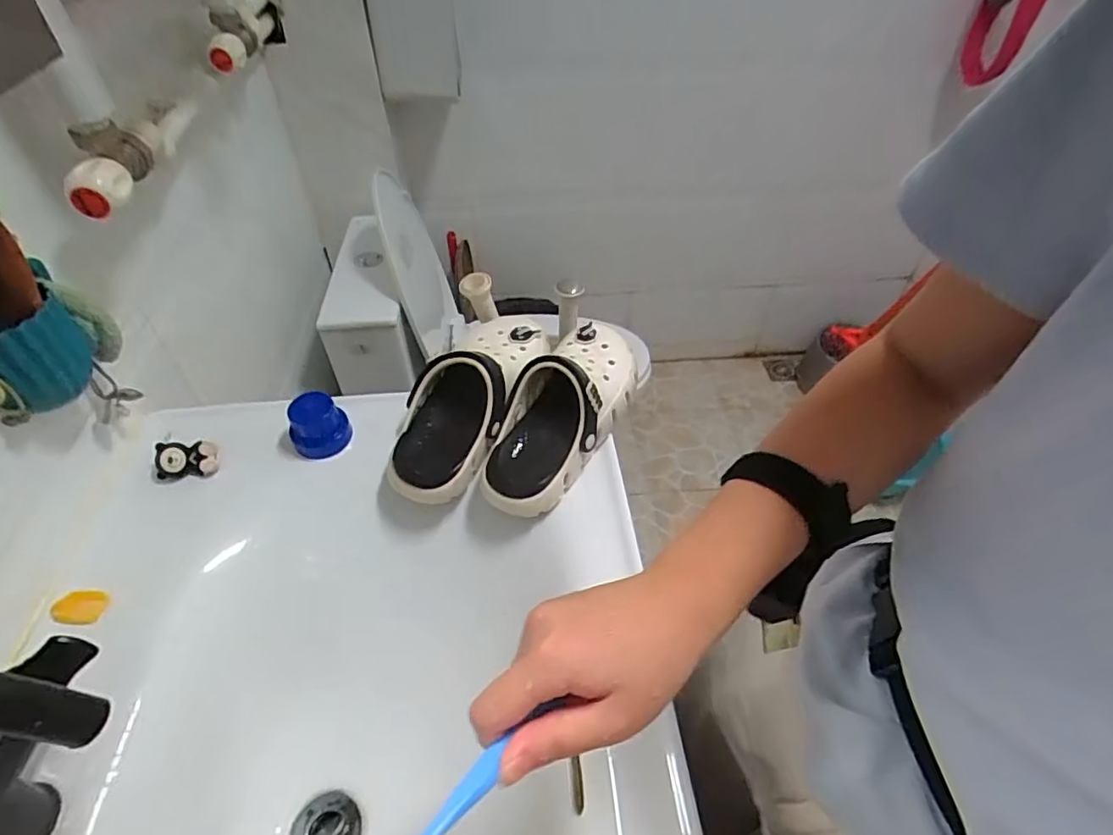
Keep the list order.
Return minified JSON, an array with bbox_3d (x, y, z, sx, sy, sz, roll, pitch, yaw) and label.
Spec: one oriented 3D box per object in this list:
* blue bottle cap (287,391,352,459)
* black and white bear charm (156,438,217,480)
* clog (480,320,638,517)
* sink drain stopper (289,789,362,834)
[{"bbox_3d":[-0.252,0.007,0.612,0.058,0.046,0.053,0,47,0],"label":"blue bottle cap"},{"bbox_3d":[-0.377,0.042,0.591,0.056,0.012,0.036,-5,80,-17],"label":"black and white bear charm"},{"bbox_3d":[0.008,-0.009,0.601,0.104,0.088,0.237,30,58,10],"label":"clog"},{"bbox_3d":[-0.205,0.368,0.517,0.057,0.018,0.057,9,46,-9],"label":"sink drain stopper"}]

